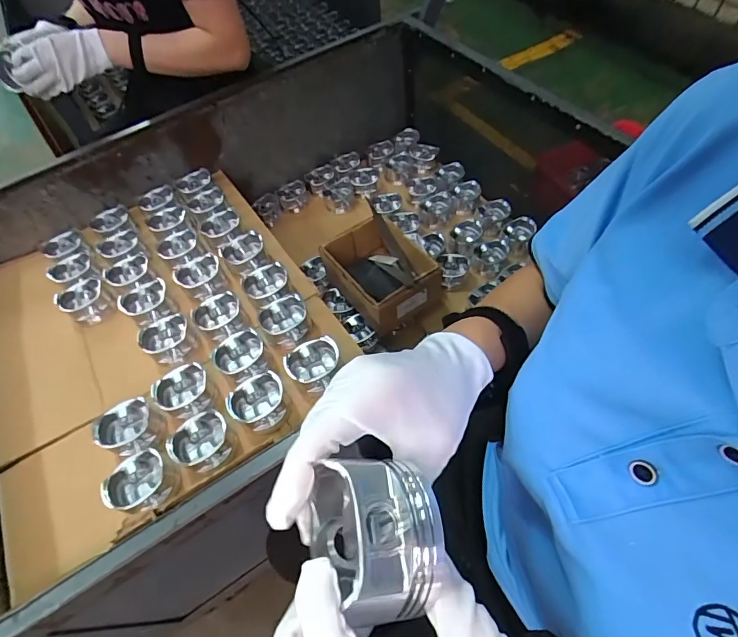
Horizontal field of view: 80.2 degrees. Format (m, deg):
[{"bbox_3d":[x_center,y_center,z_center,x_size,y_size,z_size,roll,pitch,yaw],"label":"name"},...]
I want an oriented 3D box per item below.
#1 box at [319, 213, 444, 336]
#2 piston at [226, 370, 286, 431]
[{"bbox_3d":[0.024,-0.089,0.858,0.151,0.122,0.201,-33,61,-15],"label":"box"},{"bbox_3d":[-0.152,0.114,0.607,0.076,0.049,0.075,-2,57,3],"label":"piston"}]

